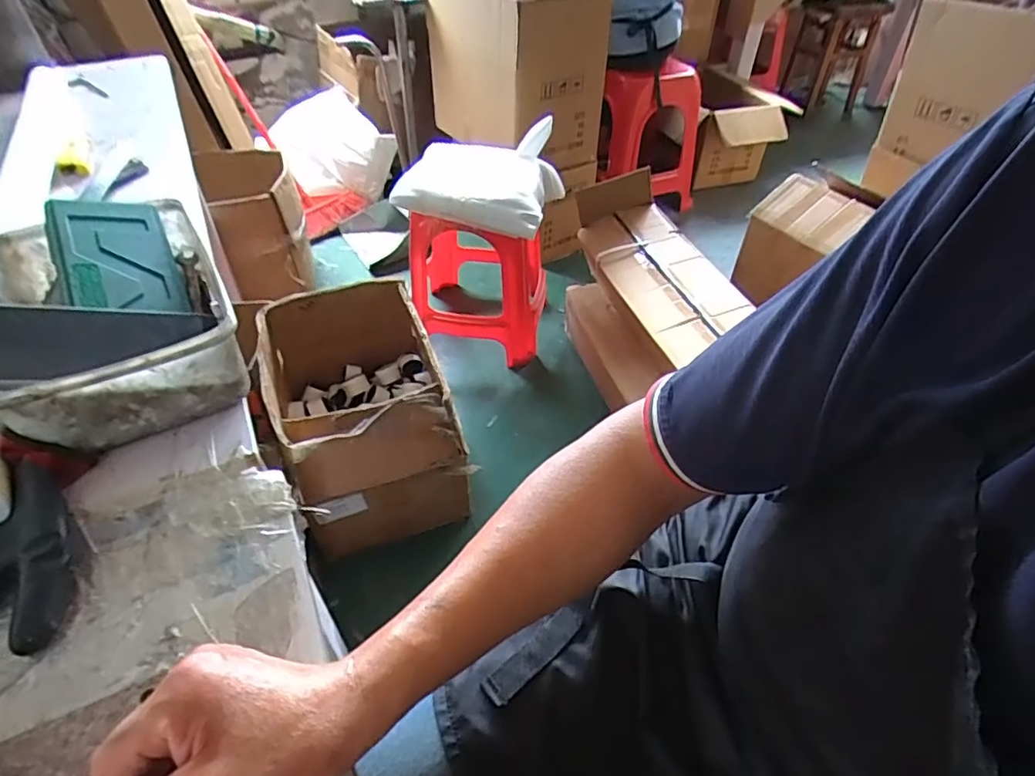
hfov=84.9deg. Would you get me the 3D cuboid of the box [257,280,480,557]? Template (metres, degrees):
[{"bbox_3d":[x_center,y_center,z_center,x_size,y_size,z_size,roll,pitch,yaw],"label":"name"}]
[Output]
[{"bbox_3d":[-0.320,0.043,1.181,0.314,0.310,0.438,-15,47,-15],"label":"box"}]

